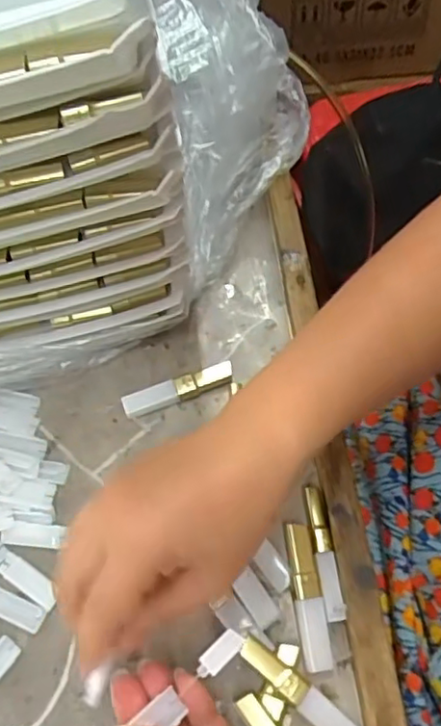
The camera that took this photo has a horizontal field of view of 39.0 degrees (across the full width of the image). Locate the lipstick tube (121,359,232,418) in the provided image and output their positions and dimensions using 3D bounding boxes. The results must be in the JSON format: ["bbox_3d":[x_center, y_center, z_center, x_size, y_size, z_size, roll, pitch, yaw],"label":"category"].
[{"bbox_3d":[-0.028,0.017,0.412,0.074,0.009,0.017,-18,62,-6],"label":"lipstick tube"}]

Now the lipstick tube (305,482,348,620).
[{"bbox_3d":[0.058,0.104,0.347,0.010,0.009,0.073,-7,62,0],"label":"lipstick tube"}]

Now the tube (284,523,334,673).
[{"bbox_3d":[0.047,0.126,0.338,0.015,0.015,0.074,-8,62,0],"label":"tube"}]

